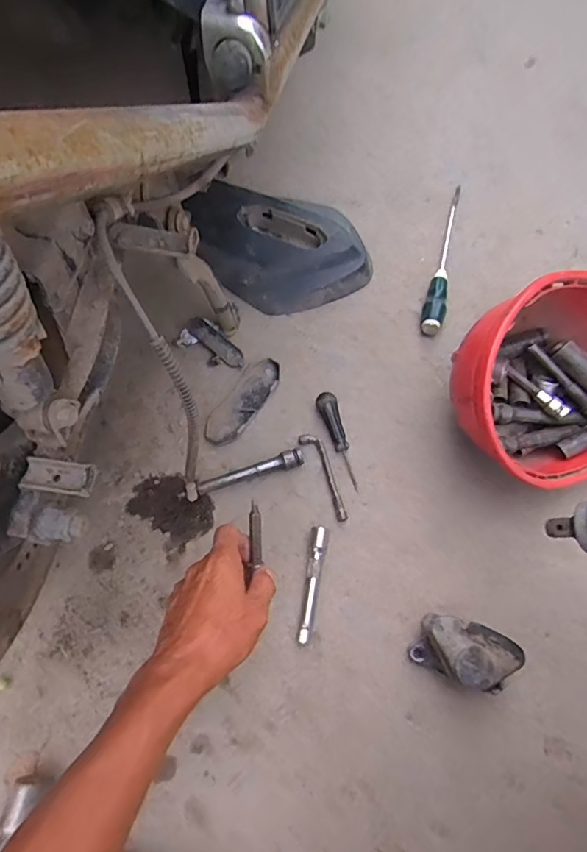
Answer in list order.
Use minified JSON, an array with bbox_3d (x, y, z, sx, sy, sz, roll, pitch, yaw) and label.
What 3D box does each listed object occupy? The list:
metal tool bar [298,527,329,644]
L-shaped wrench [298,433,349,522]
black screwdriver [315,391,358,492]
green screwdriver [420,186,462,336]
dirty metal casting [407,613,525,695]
[{"bbox_3d":[0.020,0.175,0.574,0.017,0.016,0.124,9,67,5],"label":"metal tool bar"},{"bbox_3d":[0.040,0.059,0.623,0.024,0.007,0.115,-23,68,-9],"label":"L-shaped wrench"},{"bbox_3d":[0.053,0.015,0.637,0.025,0.022,0.125,-13,67,-4],"label":"black screwdriver"},{"bbox_3d":[0.219,-0.256,0.750,0.027,0.032,0.281,13,68,6],"label":"green screwdriver"},{"bbox_3d":[0.174,0.230,0.524,0.098,0.065,0.062,16,68,8],"label":"dirty metal casting"}]

